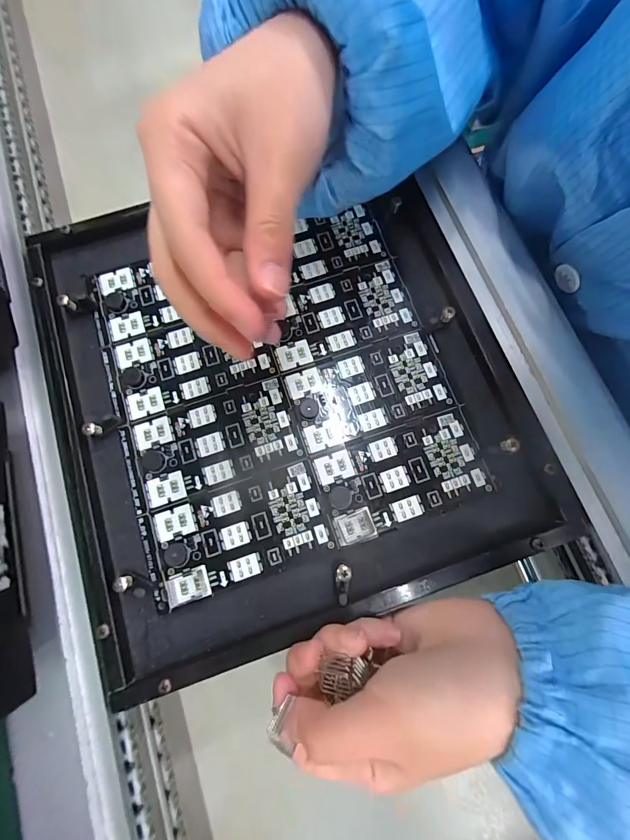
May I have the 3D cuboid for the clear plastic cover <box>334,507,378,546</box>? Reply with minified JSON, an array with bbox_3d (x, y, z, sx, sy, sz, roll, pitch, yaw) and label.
[{"bbox_3d":[0.023,0.062,0.201,0.022,0.004,0.017,-17,77,-3],"label":"clear plastic cover"}]

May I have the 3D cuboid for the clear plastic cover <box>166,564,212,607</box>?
[{"bbox_3d":[-0.071,0.093,0.195,0.024,0.004,0.016,-18,77,-3],"label":"clear plastic cover"}]

